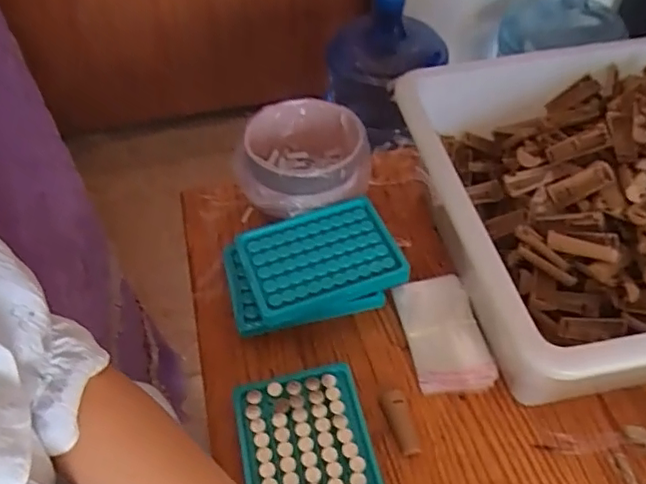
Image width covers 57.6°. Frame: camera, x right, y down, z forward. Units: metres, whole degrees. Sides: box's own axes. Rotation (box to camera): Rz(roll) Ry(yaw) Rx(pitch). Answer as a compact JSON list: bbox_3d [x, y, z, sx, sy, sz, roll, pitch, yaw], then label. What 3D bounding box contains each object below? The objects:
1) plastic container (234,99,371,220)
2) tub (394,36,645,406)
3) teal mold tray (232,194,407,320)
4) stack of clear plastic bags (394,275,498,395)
[{"bbox_3d":[-0.019,-0.077,0.583,0.118,0.074,0.126,10,52,10],"label":"plastic container"},{"bbox_3d":[0.292,-0.054,0.515,0.403,0.128,0.350,-9,51,-5],"label":"tub"},{"bbox_3d":[-0.004,0.016,0.528,0.134,0.024,0.090,-17,52,-11],"label":"teal mold tray"},{"bbox_3d":[0.104,0.079,0.507,0.064,0.009,0.105,-11,54,-3],"label":"stack of clear plastic bags"}]

